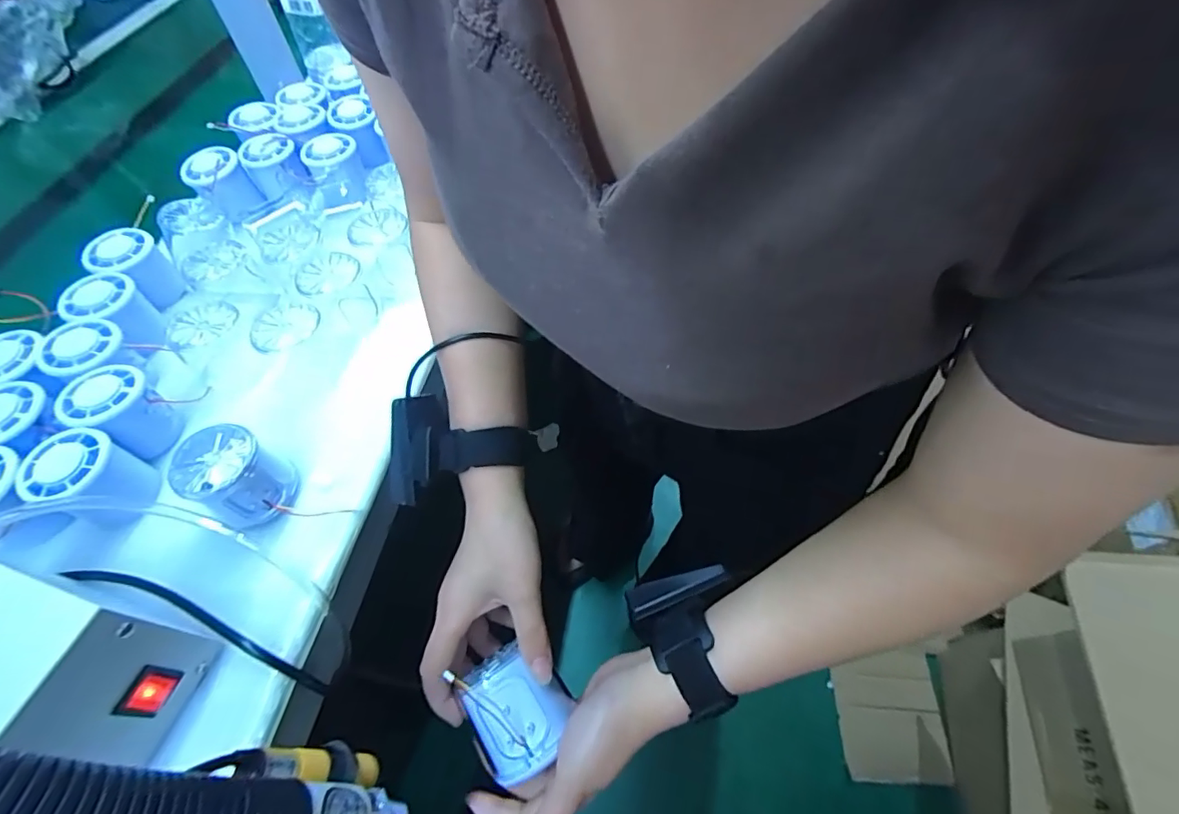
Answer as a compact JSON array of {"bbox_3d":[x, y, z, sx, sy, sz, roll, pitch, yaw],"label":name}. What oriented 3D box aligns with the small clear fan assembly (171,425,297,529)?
[{"bbox_3d":[-0.250,0.053,0.379,0.056,0.071,0.057,19,60,14],"label":"small clear fan assembly"}]

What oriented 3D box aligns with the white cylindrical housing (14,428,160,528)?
[{"bbox_3d":[-0.355,0.052,0.377,0.056,0.059,0.055,13,59,11],"label":"white cylindrical housing"}]

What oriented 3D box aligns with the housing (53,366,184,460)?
[{"bbox_3d":[-0.358,0.005,0.409,0.053,0.062,0.053,-1,57,2],"label":"housing"}]

